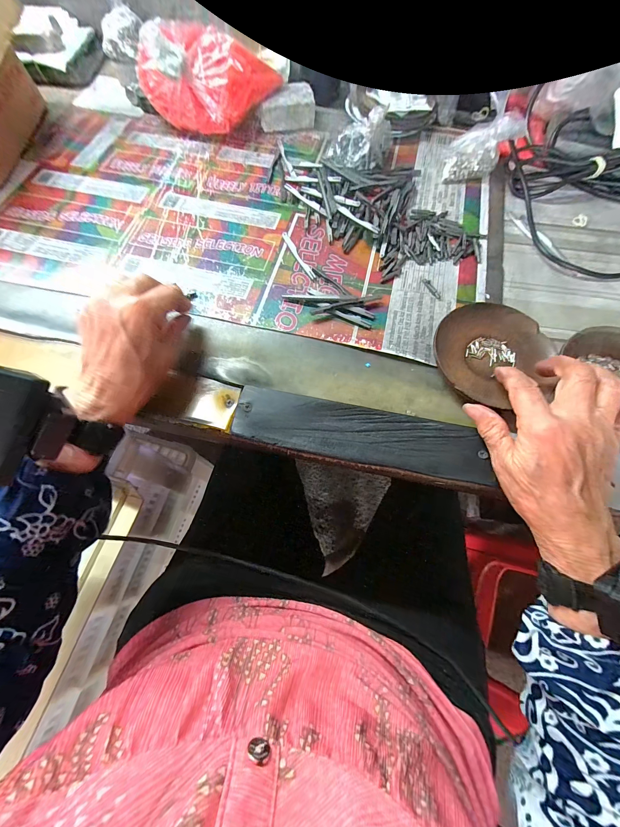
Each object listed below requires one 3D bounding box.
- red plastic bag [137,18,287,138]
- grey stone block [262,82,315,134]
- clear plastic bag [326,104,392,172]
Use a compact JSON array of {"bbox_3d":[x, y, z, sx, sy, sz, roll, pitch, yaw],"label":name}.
[{"bbox_3d":[-0.134,-0.458,0.416,0.184,0.086,0.098,-15,70,-7],"label":"red plastic bag"},{"bbox_3d":[-0.034,-0.449,0.442,0.077,0.031,0.050,-10,69,-5],"label":"grey stone block"},{"bbox_3d":[0.066,-0.359,0.390,0.083,0.056,0.055,8,69,2],"label":"clear plastic bag"}]

